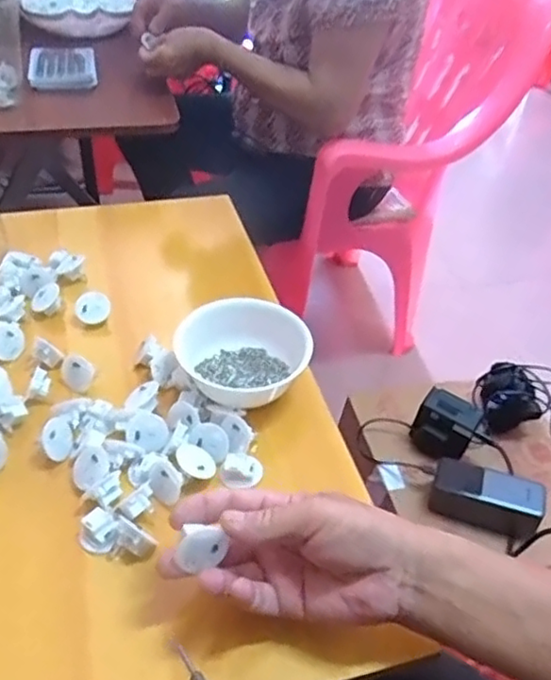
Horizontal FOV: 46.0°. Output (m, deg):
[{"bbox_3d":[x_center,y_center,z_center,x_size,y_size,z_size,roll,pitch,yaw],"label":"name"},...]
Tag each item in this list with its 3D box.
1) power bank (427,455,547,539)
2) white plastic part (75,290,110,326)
[{"bbox_3d":[0.261,0.194,0.807,0.131,0.067,0.045,16,42,11],"label":"power bank"},{"bbox_3d":[-0.178,-0.030,0.633,0.032,0.024,0.030,3,41,-3],"label":"white plastic part"}]

